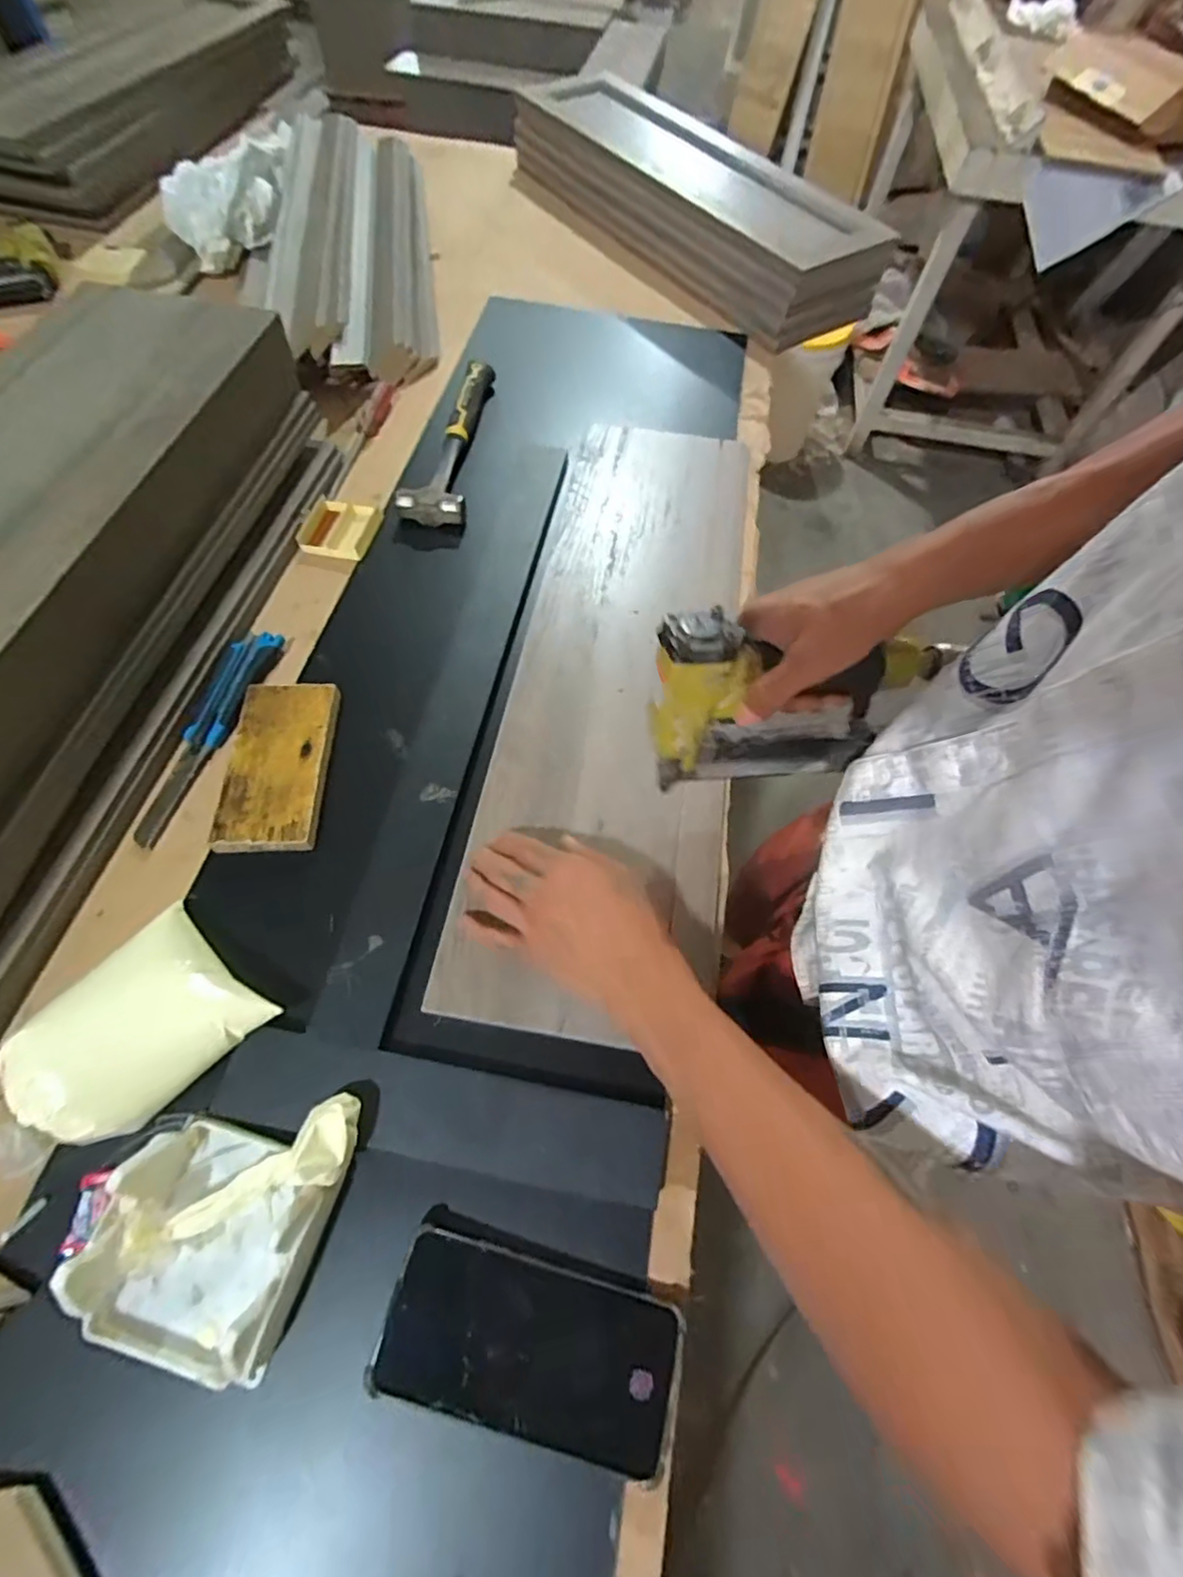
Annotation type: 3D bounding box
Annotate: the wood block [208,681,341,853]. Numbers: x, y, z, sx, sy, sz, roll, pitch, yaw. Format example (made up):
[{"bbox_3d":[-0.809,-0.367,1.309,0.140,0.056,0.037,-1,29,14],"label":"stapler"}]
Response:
[{"bbox_3d":[-0.262,-0.023,0.505,0.075,0.015,0.152,0,63,-4],"label":"wood block"}]

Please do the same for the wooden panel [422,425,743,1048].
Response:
[{"bbox_3d":[0.032,-0.122,0.556,0.196,0.022,0.660,10,62,2],"label":"wooden panel"}]

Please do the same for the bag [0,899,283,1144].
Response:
[{"bbox_3d":[-0.296,0.142,0.386,0.126,0.050,0.120,-40,71,-21],"label":"bag"}]

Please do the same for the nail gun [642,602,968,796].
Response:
[{"bbox_3d":[0.134,-0.061,0.416,0.189,0.123,0.051,-4,63,-5],"label":"nail gun"}]

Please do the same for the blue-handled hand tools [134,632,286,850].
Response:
[{"bbox_3d":[-0.334,-0.053,0.523,0.037,0.016,0.214,16,63,5],"label":"blue-handled hand tools"}]

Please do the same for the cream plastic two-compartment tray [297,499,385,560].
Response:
[{"bbox_3d":[-0.267,-0.278,0.642,0.069,0.014,0.073,10,63,2],"label":"cream plastic two-compartment tray"}]

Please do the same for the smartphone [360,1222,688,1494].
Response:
[{"bbox_3d":[-0.033,0.310,0.335,0.164,0.009,0.075,15,63,4],"label":"smartphone"}]

